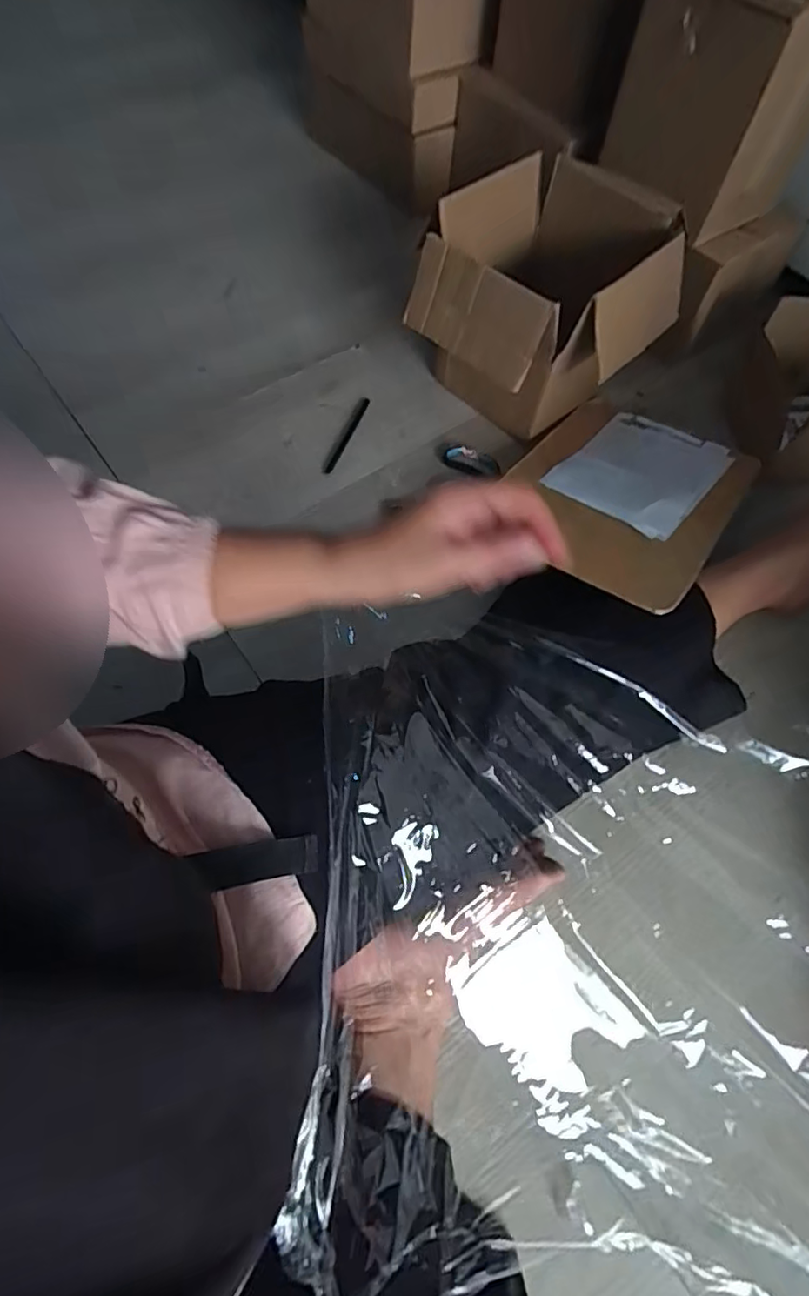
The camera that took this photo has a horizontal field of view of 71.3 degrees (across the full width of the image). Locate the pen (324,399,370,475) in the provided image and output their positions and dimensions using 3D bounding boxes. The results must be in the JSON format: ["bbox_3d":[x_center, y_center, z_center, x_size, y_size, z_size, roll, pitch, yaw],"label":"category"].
[{"bbox_3d":[-0.074,-0.275,0.735,0.014,0.010,0.140,19,65,6],"label":"pen"}]

